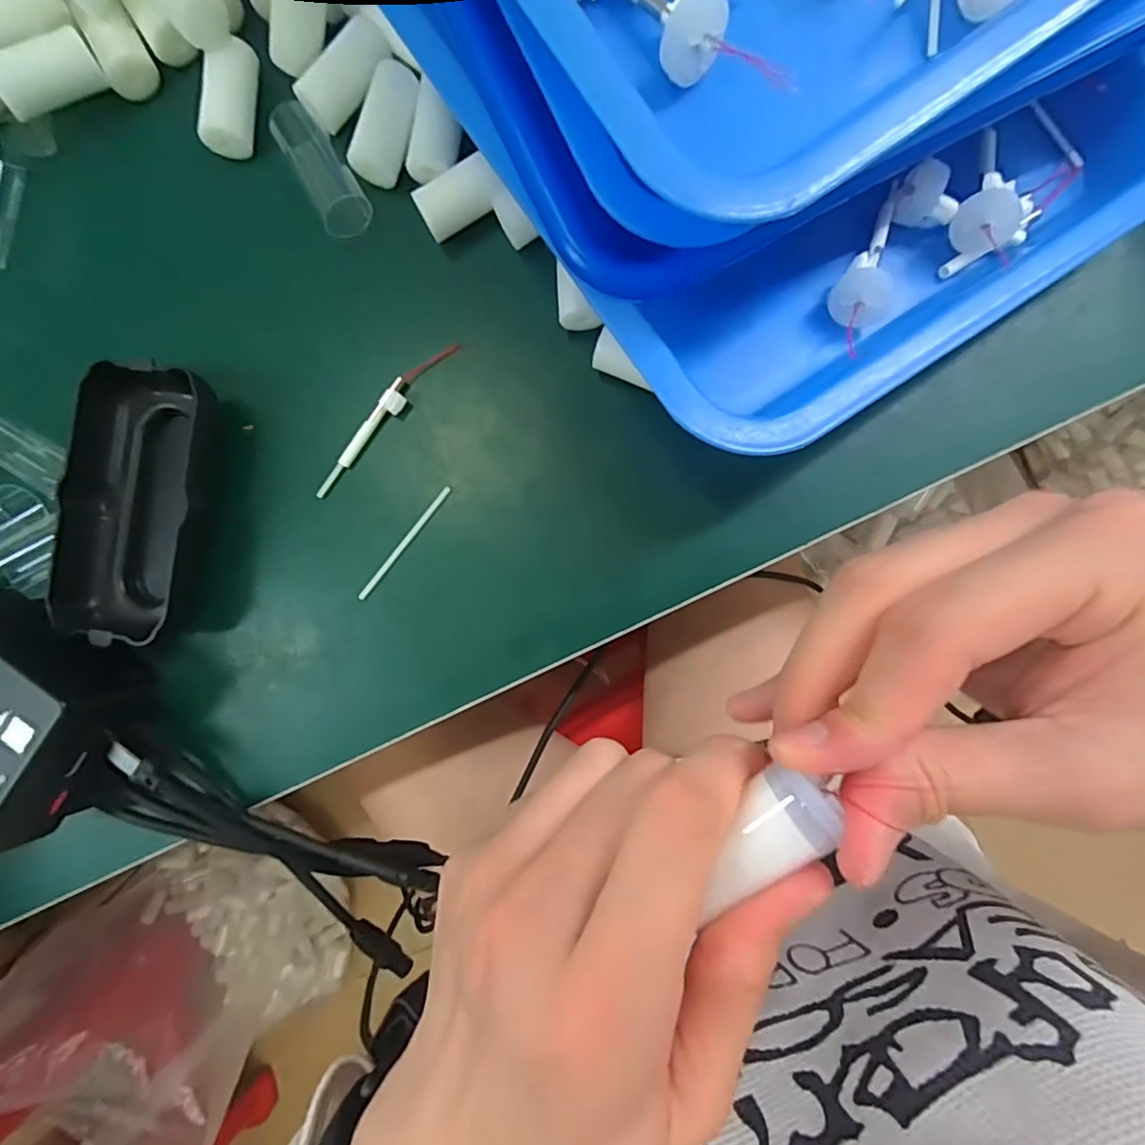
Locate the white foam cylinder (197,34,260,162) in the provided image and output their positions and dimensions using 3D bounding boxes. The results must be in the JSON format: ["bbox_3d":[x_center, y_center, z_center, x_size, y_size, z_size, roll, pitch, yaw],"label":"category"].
[{"bbox_3d":[-0.146,-0.203,0.249,0.019,0.015,0.042,10,90,3],"label":"white foam cylinder"}]

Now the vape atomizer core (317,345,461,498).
[{"bbox_3d":[-0.081,-0.067,0.248,0.009,0.006,0.085,42,92,3],"label":"vape atomizer core"}]

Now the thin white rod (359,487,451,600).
[{"bbox_3d":[-0.071,-0.013,0.249,0.004,0.004,0.059,39,92,3],"label":"thin white rod"}]

